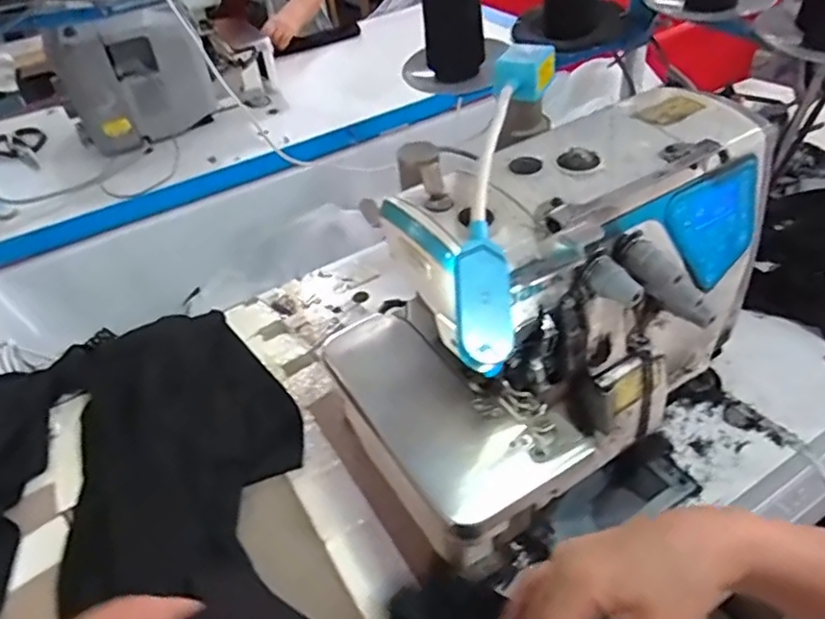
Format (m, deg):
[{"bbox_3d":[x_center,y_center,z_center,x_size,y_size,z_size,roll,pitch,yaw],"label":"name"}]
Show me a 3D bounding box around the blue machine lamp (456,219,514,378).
[{"bbox_3d":[0.043,-0.008,0.364,0.031,0.013,0.091,-4,75,4],"label":"blue machine lamp"}]

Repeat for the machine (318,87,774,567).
[{"bbox_3d":[0.122,-0.011,0.503,0.333,0.232,0.198,-27,45,-22],"label":"machine"}]

